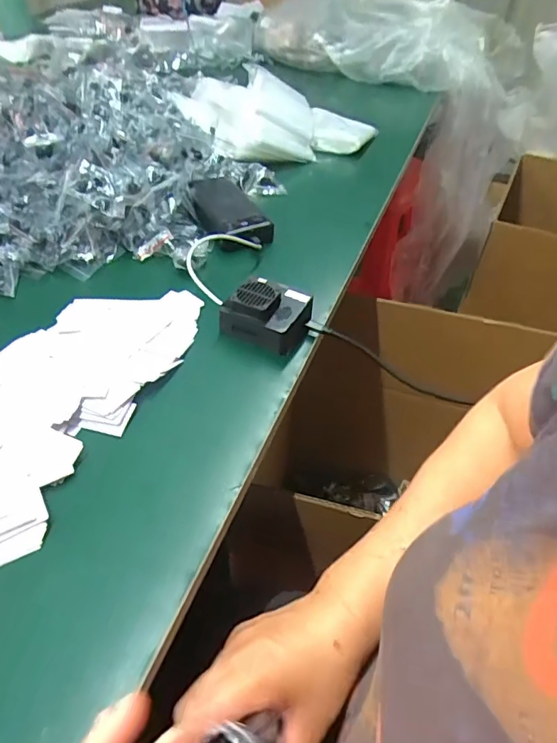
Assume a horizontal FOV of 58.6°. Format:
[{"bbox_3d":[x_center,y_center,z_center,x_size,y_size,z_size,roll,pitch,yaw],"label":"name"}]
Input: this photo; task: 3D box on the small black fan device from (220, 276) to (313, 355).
[{"bbox_3d":[-0.010,-0.060,0.499,0.079,0.047,0.069,24,49,17],"label":"small black fan device"}]

